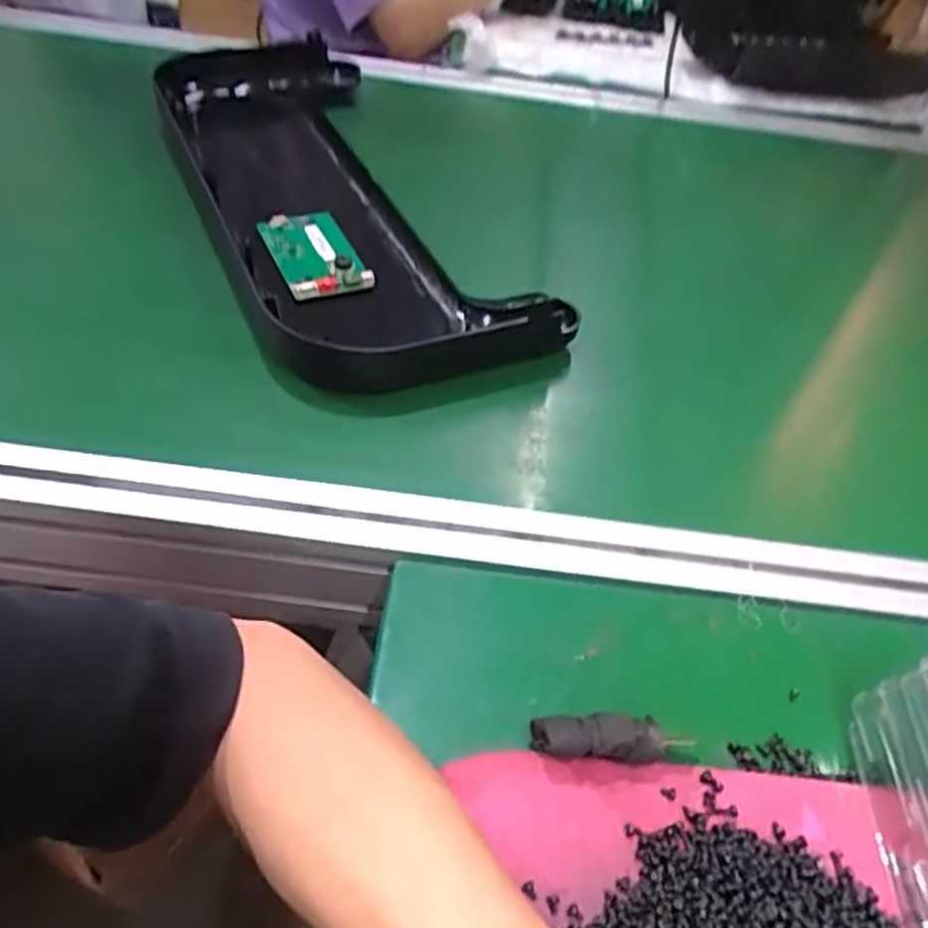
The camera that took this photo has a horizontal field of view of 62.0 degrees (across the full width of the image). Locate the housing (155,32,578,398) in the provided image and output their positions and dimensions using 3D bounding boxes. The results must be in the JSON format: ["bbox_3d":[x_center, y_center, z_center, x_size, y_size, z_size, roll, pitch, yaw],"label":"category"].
[{"bbox_3d":[-0.125,-0.242,0.671,0.206,0.067,0.534,-16,51,-19],"label":"housing"}]

